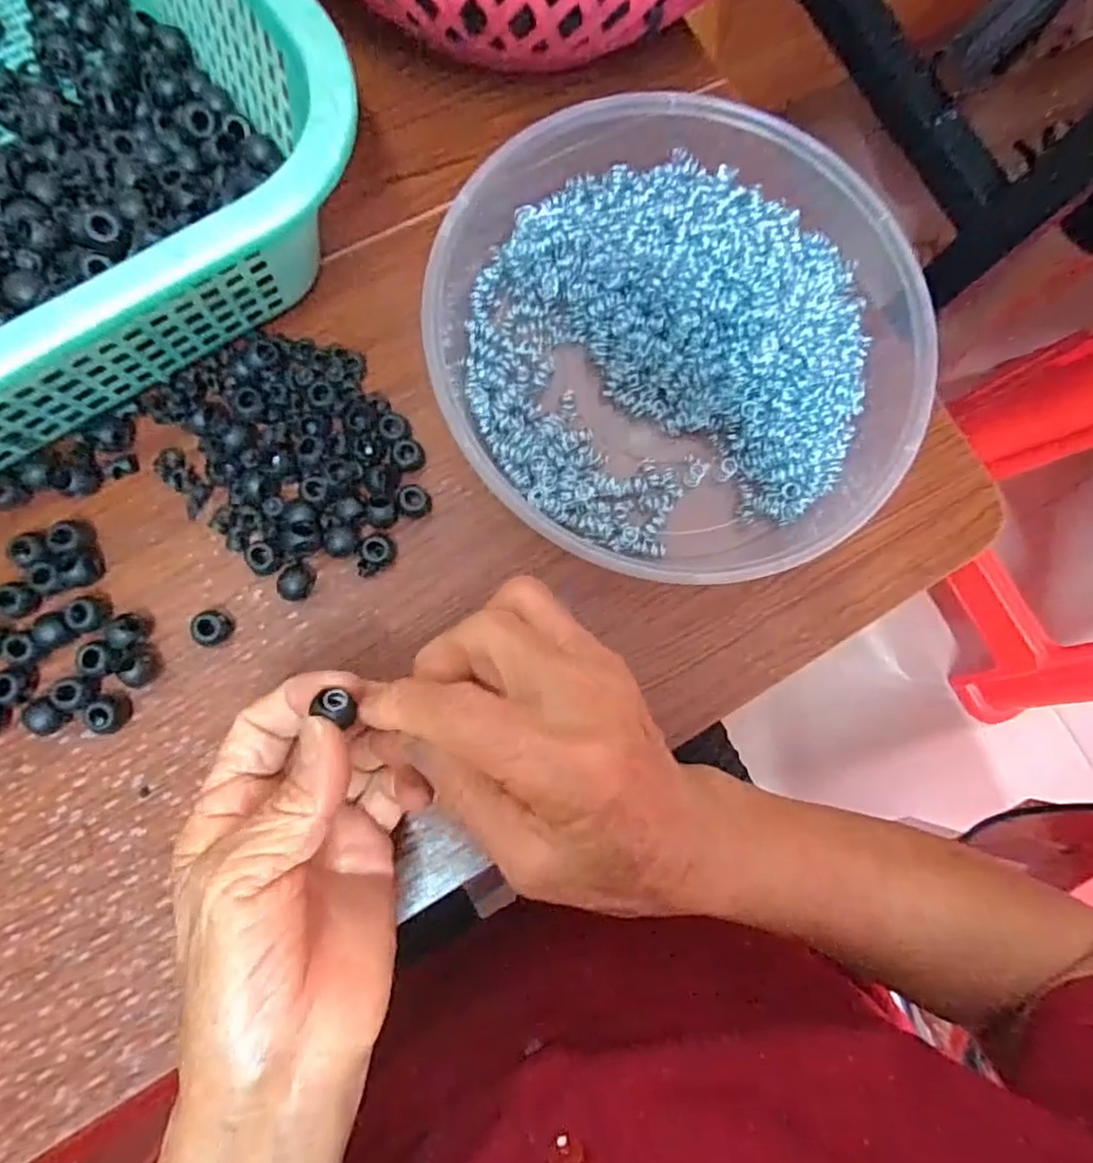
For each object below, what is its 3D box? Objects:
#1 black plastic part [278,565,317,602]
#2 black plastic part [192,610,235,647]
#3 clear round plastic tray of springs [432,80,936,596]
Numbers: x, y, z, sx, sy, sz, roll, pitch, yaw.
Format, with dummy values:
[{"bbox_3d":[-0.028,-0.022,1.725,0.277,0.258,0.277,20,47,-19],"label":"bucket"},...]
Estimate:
[{"bbox_3d":[-0.111,0.000,0.298,0.012,0.011,0.016,20,81,-3],"label":"black plastic part"},{"bbox_3d":[-0.145,0.020,0.292,0.015,0.008,0.015,1,83,-6],"label":"black plastic part"},{"bbox_3d":[0.060,-0.113,0.314,0.218,0.040,0.224,1,83,-6],"label":"clear round plastic tray of springs"}]

